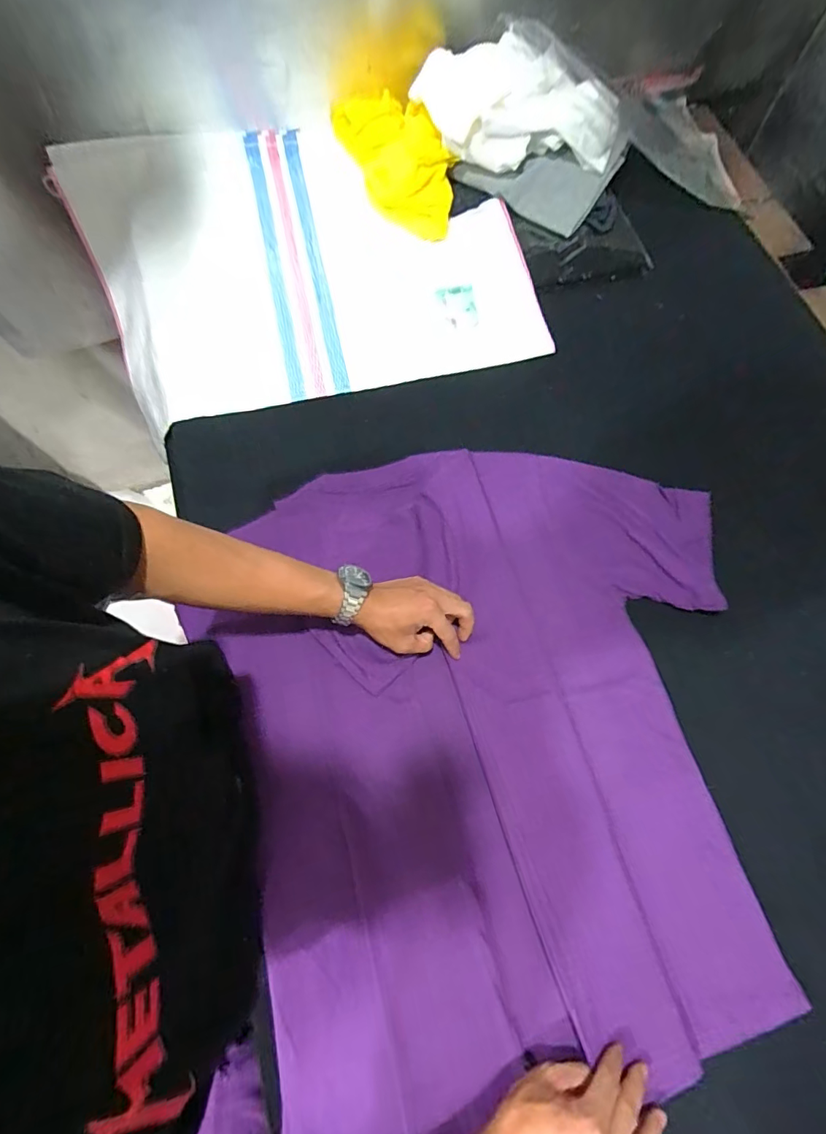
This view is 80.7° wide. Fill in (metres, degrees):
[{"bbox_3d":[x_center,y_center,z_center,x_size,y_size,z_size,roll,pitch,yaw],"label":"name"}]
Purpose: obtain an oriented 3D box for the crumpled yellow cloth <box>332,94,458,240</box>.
[{"bbox_3d":[-0.028,-0.723,0.867,0.130,0.115,0.300,-24,72,-6],"label":"crumpled yellow cloth"}]

